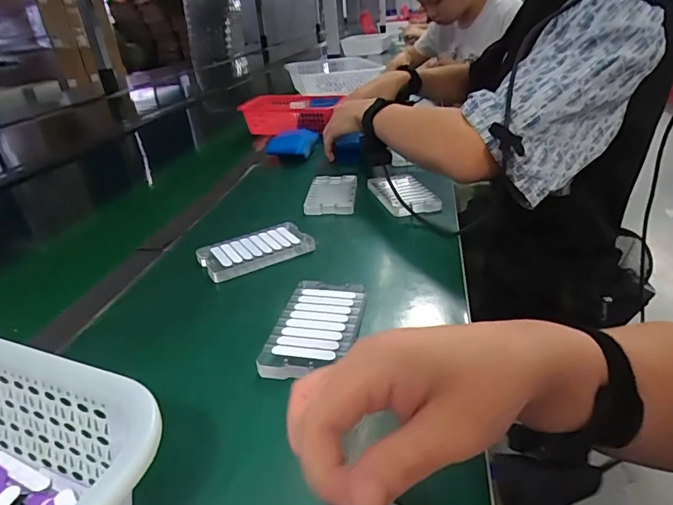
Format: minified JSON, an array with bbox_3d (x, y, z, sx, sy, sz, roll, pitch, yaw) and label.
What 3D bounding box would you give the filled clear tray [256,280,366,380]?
[{"bbox_3d":[-0.016,0.065,0.388,0.068,0.018,0.117,3,29,14],"label":"filled clear tray"}]

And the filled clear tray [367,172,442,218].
[{"bbox_3d":[0.094,-0.086,0.650,0.067,0.019,0.131,-11,29,-10],"label":"filled clear tray"}]

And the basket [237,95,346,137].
[{"bbox_3d":[-0.097,-0.321,1.062,0.216,0.069,0.189,1,29,10],"label":"basket"}]

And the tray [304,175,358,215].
[{"bbox_3d":[-0.004,-0.085,0.661,0.067,0.020,0.118,-1,29,8],"label":"tray"}]

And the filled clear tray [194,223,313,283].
[{"bbox_3d":[-0.093,-0.003,0.524,0.120,0.018,0.067,-20,32,-26],"label":"filled clear tray"}]

